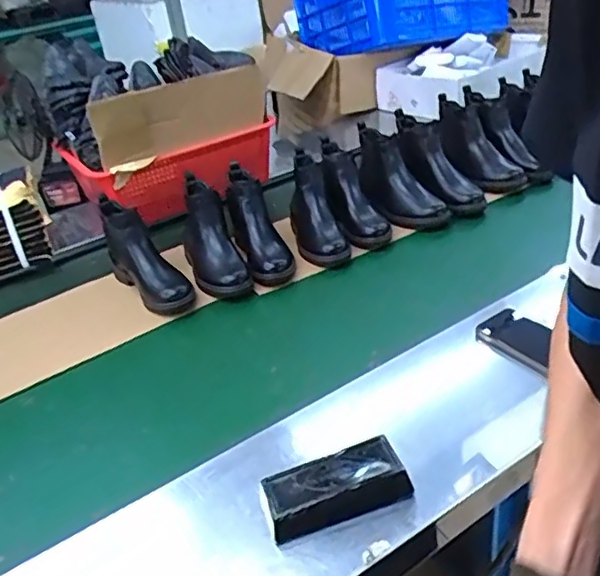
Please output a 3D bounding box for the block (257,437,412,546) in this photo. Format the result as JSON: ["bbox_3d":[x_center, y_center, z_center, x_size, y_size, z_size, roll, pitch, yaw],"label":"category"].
[{"bbox_3d":[0.037,0.220,0.666,0.156,0.052,0.062,-14,32,-9],"label":"block"}]

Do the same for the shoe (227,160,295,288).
[{"bbox_3d":[-0.084,-0.124,1.208,0.081,0.176,0.236,-15,32,-10],"label":"shoe"}]

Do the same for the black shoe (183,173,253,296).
[{"bbox_3d":[-0.182,-0.103,1.194,0.092,0.179,0.281,-16,32,-12],"label":"black shoe"}]

